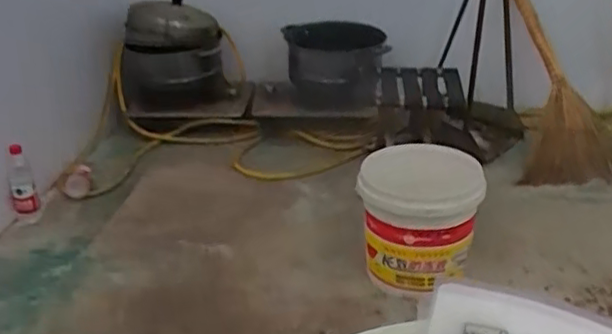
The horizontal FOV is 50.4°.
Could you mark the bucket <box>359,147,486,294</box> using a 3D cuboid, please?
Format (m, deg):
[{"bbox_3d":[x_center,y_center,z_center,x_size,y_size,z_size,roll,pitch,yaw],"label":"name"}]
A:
[{"bbox_3d":[0.238,0.119,1.432,0.228,0.287,0.246,-17,30,-26],"label":"bucket"}]

